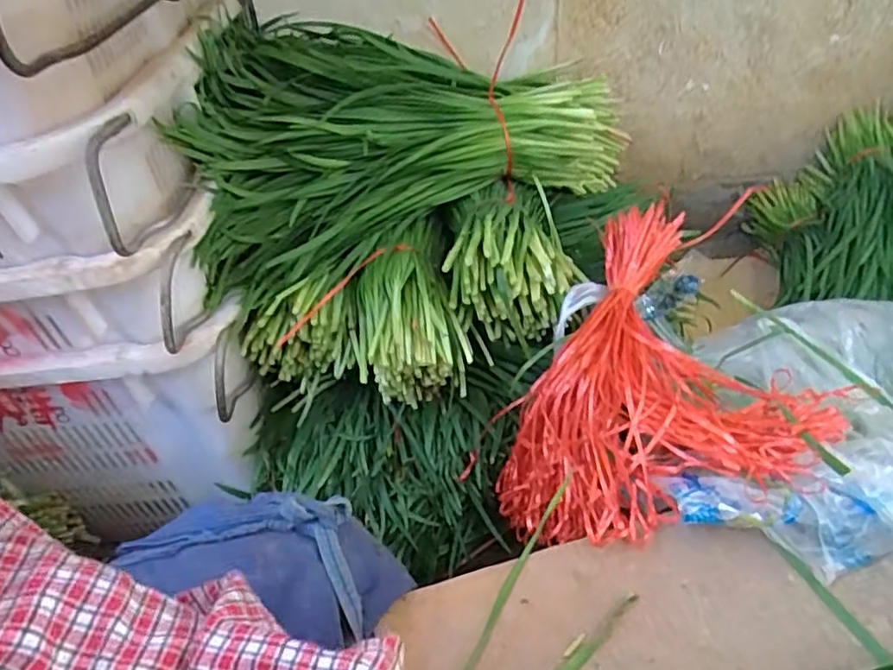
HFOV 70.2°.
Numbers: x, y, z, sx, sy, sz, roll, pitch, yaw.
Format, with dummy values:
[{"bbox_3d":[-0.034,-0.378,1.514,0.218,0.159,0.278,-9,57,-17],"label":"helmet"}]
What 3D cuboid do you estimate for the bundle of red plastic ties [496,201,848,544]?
[{"bbox_3d":[0.192,0.064,0.564,0.249,0.177,0.288,25,49,32],"label":"bundle of red plastic ties"}]

